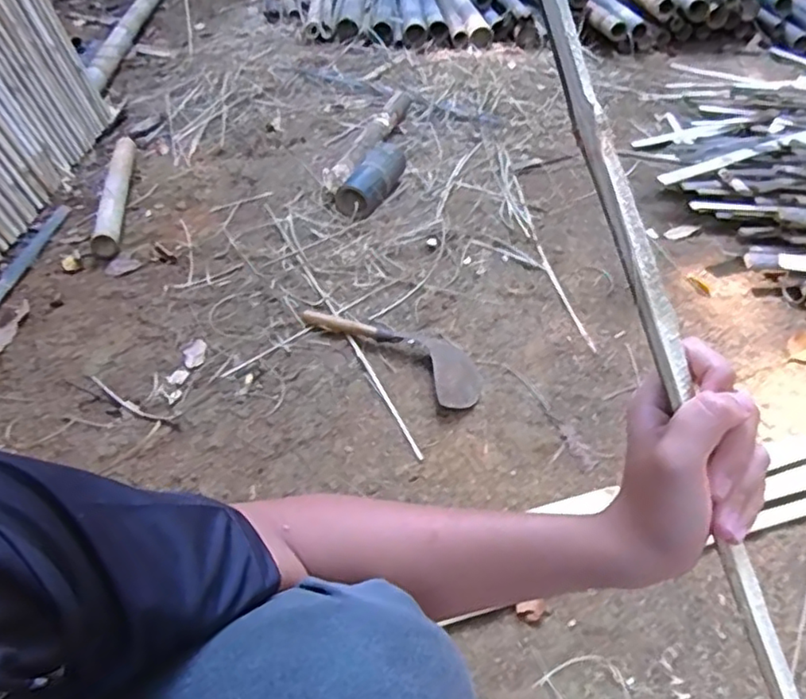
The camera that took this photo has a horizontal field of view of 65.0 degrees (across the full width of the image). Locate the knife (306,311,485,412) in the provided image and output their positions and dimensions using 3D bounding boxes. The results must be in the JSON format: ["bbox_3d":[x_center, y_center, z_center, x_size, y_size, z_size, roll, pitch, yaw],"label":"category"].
[{"bbox_3d":[-0.010,-0.015,1.184,0.397,0.034,0.134,30,52,32],"label":"knife"}]

